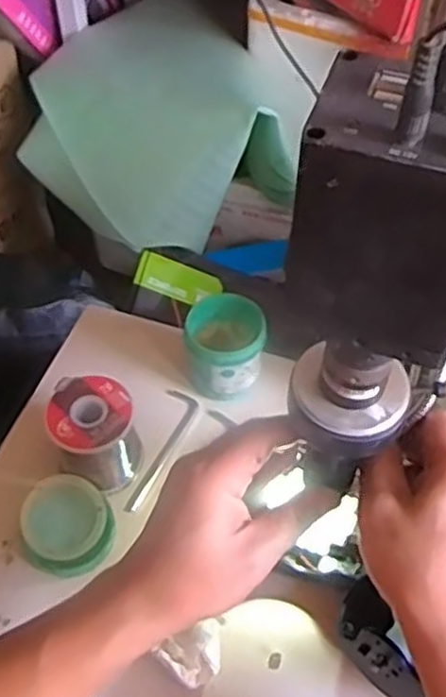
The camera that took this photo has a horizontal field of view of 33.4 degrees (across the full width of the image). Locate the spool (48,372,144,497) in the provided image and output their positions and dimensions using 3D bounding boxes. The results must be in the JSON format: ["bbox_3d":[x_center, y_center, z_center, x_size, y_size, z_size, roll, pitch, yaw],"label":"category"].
[{"bbox_3d":[-0.095,0.065,0.555,0.059,0.070,0.061,-14,53,-12],"label":"spool"}]

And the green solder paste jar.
[{"bbox_3d":[0.002,-0.001,0.597,0.061,0.060,0.062,0,51,0],"label":"green solder paste jar"}]

